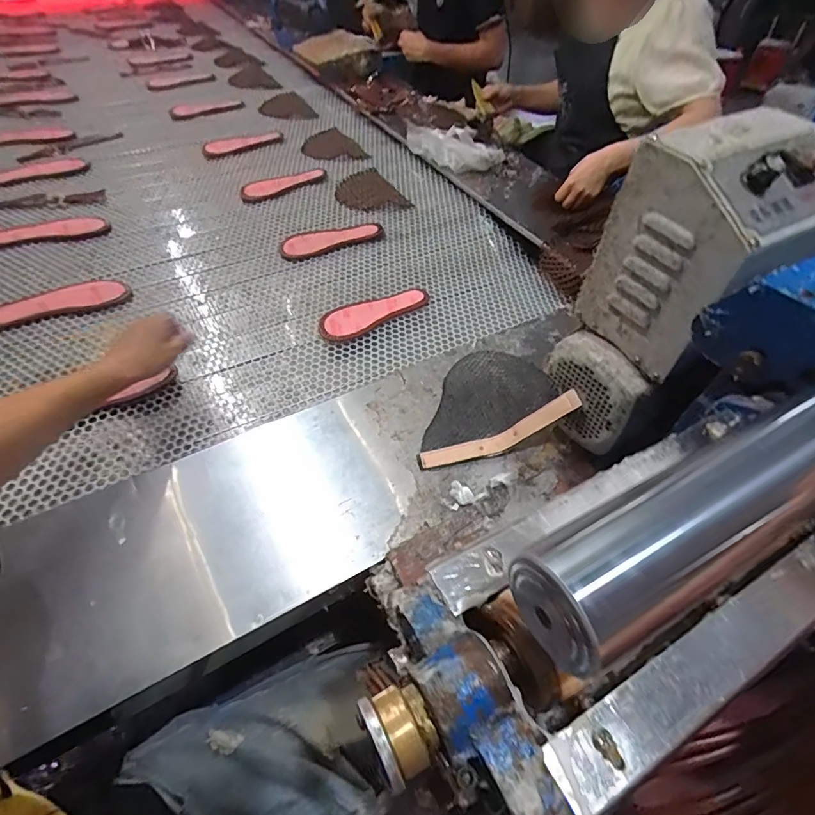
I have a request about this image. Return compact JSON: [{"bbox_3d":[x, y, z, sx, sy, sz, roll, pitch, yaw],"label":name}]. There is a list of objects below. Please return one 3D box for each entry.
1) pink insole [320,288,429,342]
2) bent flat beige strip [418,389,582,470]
[{"bbox_3d":[-0.058,-0.176,0.854,0.216,0.011,0.077,-23,58,-23],"label":"pink insole"},{"bbox_3d":[0.122,0.037,0.610,0.214,0.042,0.025,-25,51,16],"label":"bent flat beige strip"}]

